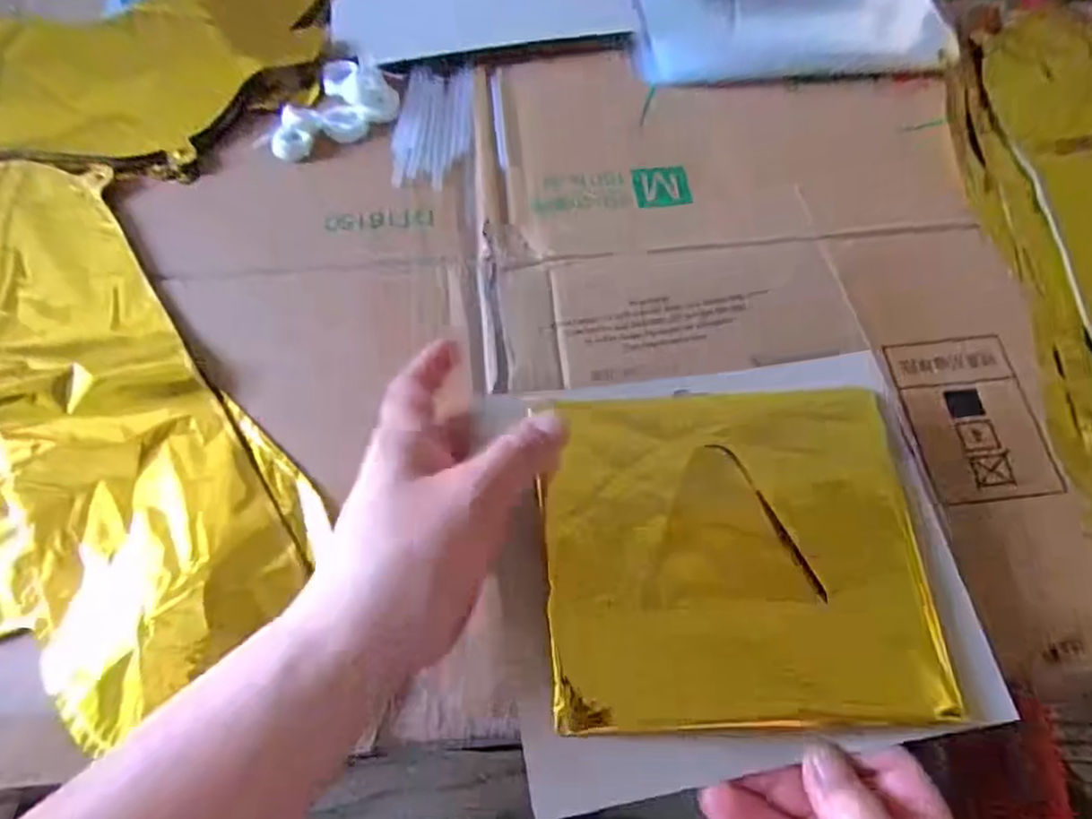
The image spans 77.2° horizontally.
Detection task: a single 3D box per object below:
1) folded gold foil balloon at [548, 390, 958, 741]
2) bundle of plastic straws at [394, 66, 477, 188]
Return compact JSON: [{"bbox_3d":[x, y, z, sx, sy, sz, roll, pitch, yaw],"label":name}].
[{"bbox_3d":[0.078,0.054,0.283,0.157,0.012,0.138,1,64,-8],"label":"folded gold foil balloon"},{"bbox_3d":[-0.073,-0.184,0.441,0.047,0.008,0.098,2,63,1],"label":"bundle of plastic straws"}]

